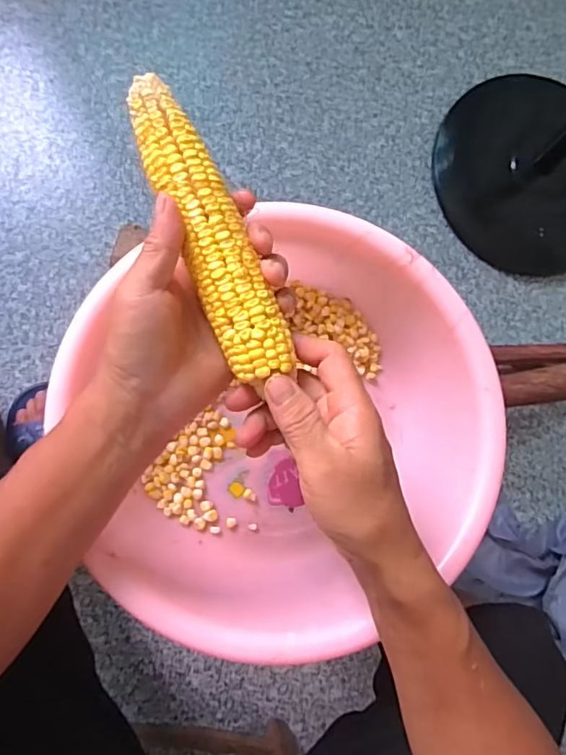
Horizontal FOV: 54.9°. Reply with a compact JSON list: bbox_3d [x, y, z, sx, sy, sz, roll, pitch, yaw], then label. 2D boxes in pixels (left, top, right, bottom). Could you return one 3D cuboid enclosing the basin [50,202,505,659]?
[{"bbox_3d":[0.002,0.033,0.428,0.304,0.114,0.286,1,85,-7],"label":"basin"}]

